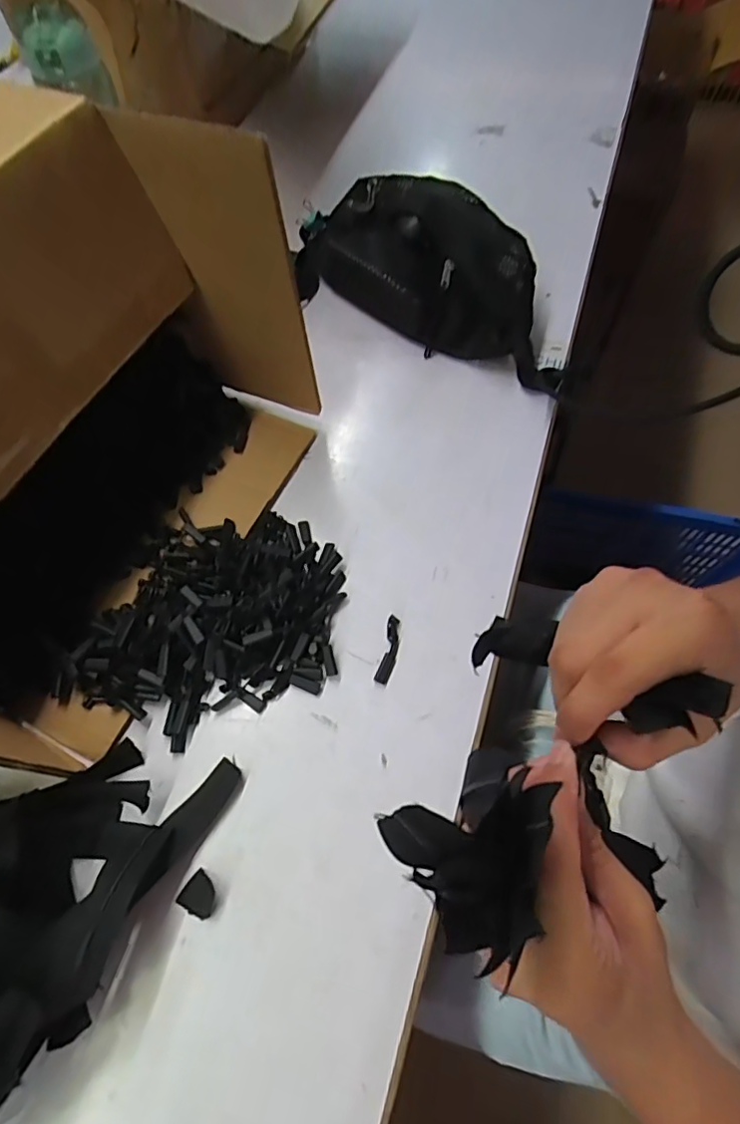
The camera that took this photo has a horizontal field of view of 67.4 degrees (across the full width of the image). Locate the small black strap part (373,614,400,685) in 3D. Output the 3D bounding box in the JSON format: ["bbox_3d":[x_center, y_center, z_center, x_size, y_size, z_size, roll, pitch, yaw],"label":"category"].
[{"bbox_3d":[0.015,0.068,0.433,0.012,0.004,0.053,12,65,7],"label":"small black strap part"}]

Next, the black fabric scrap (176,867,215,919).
[{"bbox_3d":[-0.111,0.220,0.364,0.024,0.004,0.023,34,70,16],"label":"black fabric scrap"}]

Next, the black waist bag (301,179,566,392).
[{"bbox_3d":[0.062,-0.301,0.561,0.318,0.092,0.141,27,68,13],"label":"black waist bag"}]

